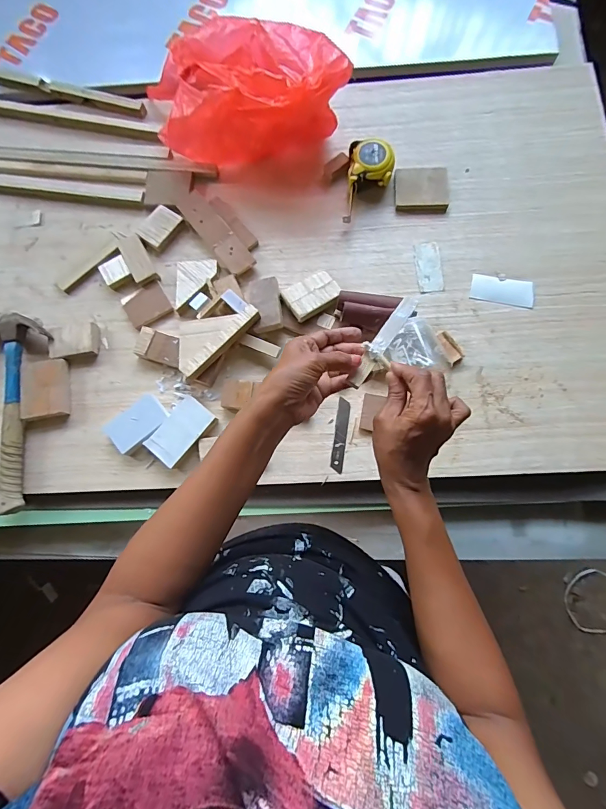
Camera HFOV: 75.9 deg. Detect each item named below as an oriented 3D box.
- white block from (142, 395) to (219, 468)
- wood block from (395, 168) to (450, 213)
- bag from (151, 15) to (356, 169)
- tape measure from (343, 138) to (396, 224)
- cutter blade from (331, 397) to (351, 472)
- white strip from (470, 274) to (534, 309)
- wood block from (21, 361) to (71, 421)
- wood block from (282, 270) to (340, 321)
[{"bbox_3d":[-0.168,0.038,0.533,0.060,0.020,0.092,40,82,9],"label":"white block"},{"bbox_3d":[0.187,-0.340,0.609,0.081,0.011,0.074,2,78,2],"label":"wood block"},{"bbox_3d":[-0.095,-0.477,0.598,0.317,0.124,0.152,11,78,4],"label":"bag"},{"bbox_3d":[0.104,-0.346,0.603,0.068,0.039,0.122,5,78,3],"label":"tape measure"},{"bbox_3d":[0.053,0.042,0.545,0.017,0.004,0.103,9,78,3],"label":"cutter blade"},{"bbox_3d":[0.296,-0.169,0.577,0.089,0.004,0.039,12,83,7],"label":"white strip"},{"bbox_3d":[-0.372,-0.022,0.564,0.061,0.018,0.090,-6,78,0],"label":"wood block"},{"bbox_3d":[0.013,-0.162,0.576,0.078,0.019,0.053,-31,79,-5],"label":"wood block"}]

